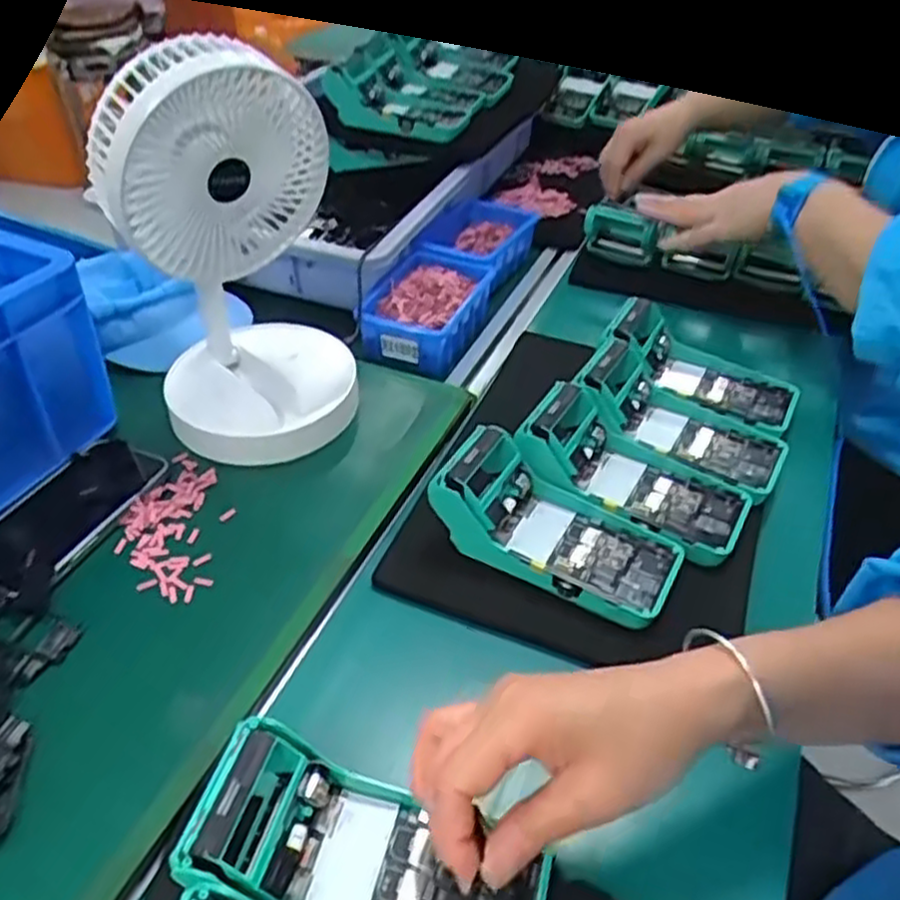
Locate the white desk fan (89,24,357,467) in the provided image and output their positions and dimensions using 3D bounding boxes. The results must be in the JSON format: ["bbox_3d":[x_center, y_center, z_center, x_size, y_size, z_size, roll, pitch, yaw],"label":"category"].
[{"bbox_3d":[-0.166,-0.152,0.575,0.162,0.269,0.178,-11,44,-14],"label":"white desk fan"}]

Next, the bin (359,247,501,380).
[{"bbox_3d":[-0.020,-0.140,0.755,0.092,0.048,0.138,17,44,17],"label":"bin"}]

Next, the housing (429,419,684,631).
[{"bbox_3d":[0.076,0.046,0.520,0.160,0.059,0.075,20,45,20],"label":"housing"}]

